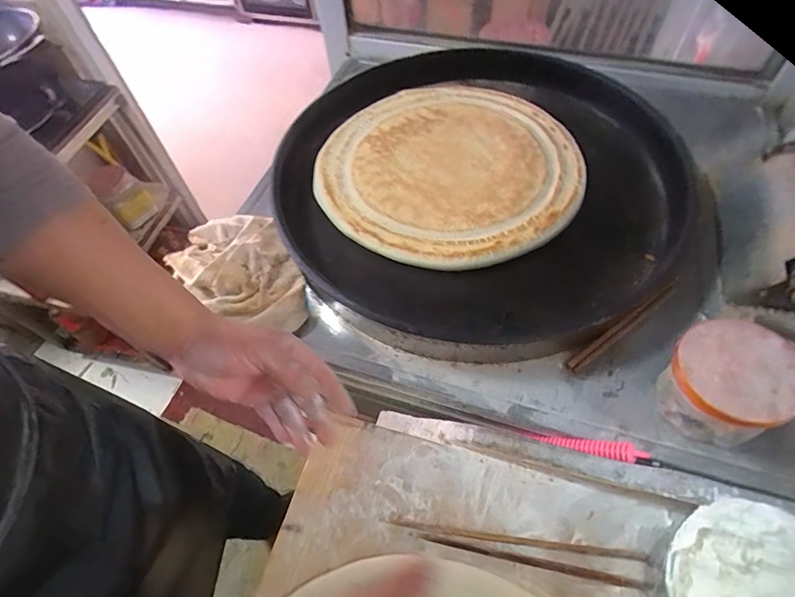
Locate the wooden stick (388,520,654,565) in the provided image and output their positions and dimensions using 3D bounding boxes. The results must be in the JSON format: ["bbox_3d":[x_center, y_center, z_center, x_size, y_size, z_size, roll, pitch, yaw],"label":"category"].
[{"bbox_3d":[0.105,0.220,0.390,0.228,0.010,0.009,4,58,7],"label":"wooden stick"}]

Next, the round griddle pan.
[{"bbox_3d":[0.094,-0.188,0.604,0.521,0.080,0.554,-2,57,3],"label":"round griddle pan"}]

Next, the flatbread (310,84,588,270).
[{"bbox_3d":[0.067,-0.190,0.617,0.365,0.035,0.332,-2,57,3],"label":"flatbread"}]

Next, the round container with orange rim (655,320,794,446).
[{"bbox_3d":[0.299,0.082,0.401,0.091,0.097,0.091,-2,57,3],"label":"round container with orange rim"}]

